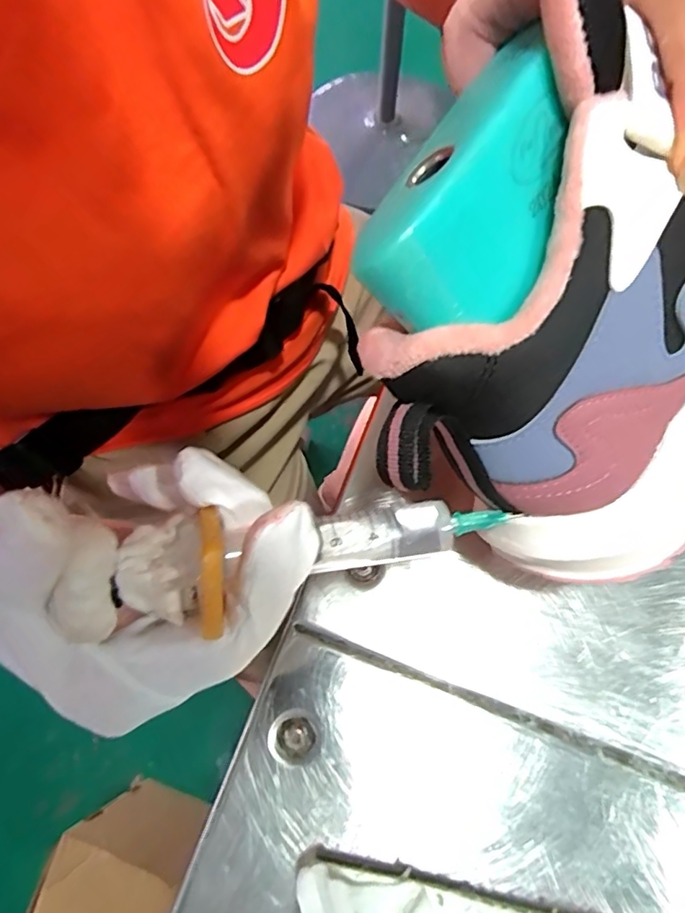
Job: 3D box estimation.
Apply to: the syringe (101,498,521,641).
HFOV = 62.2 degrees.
[{"bbox_3d":[-0.006,0.027,0.171,0.115,0.015,0.031,-8,71,-12],"label":"syringe"}]

